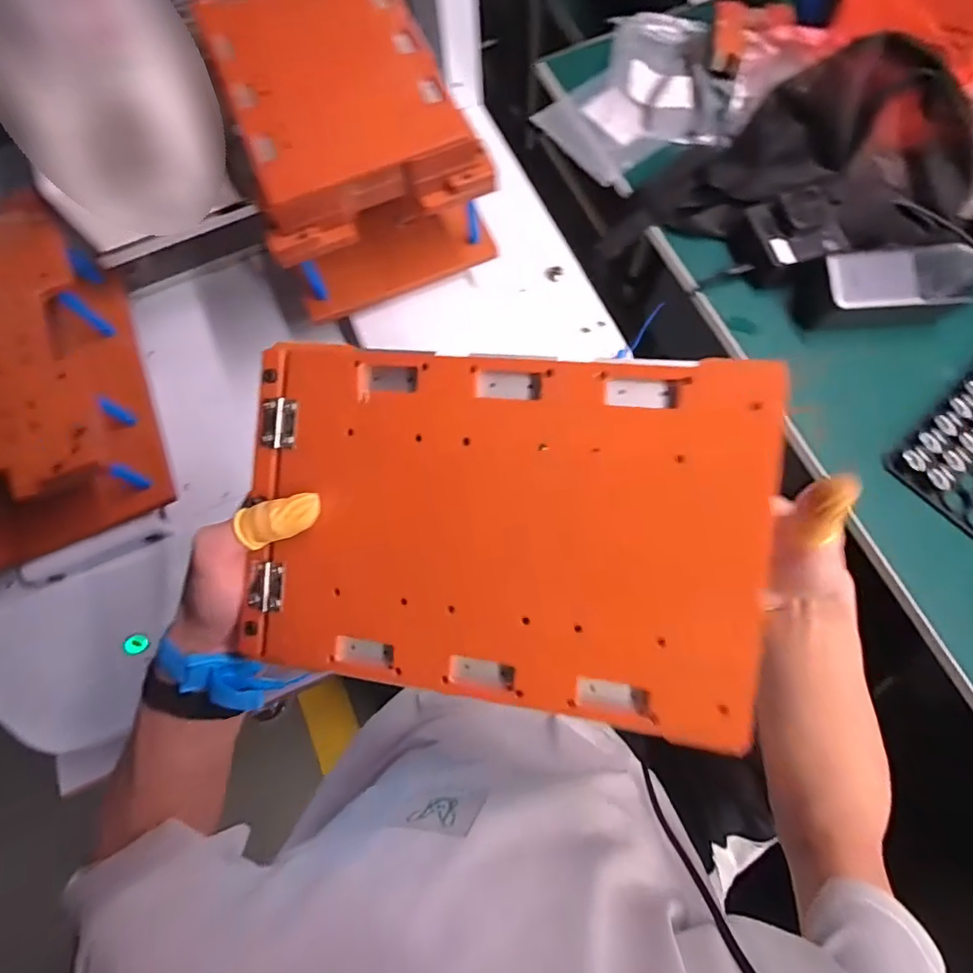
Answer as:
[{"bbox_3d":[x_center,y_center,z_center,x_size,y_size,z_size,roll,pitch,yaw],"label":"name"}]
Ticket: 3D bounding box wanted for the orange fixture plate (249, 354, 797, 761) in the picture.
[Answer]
[{"bbox_3d":[0.000,0.019,0.254,0.241,0.009,0.162,6,91,12],"label":"orange fixture plate"}]

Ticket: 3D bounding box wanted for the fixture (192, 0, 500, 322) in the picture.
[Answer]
[{"bbox_3d":[-0.125,-0.307,0.512,0.179,0.181,0.235,-24,74,-5],"label":"fixture"}]

